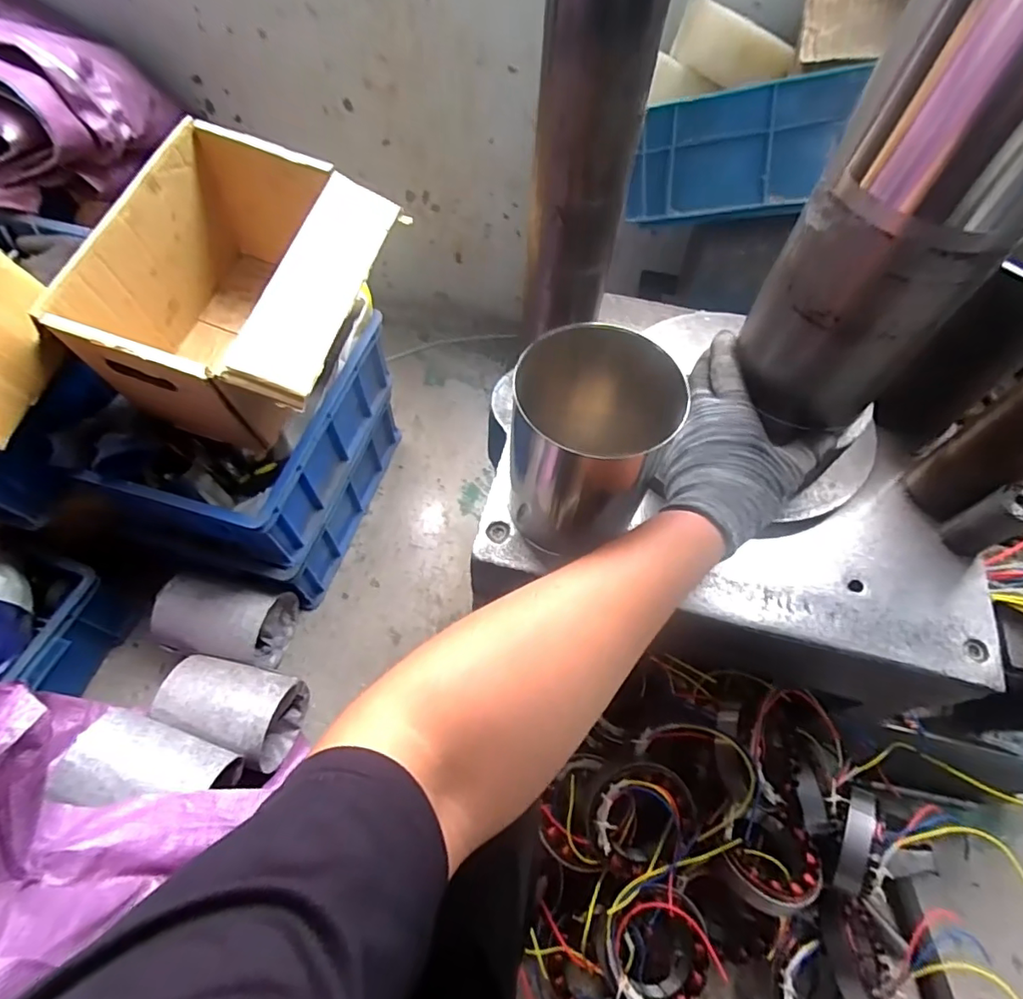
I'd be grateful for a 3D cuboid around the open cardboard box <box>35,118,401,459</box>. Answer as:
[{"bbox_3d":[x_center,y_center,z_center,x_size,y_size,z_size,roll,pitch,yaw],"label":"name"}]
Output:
[{"bbox_3d":[-0.319,-0.254,0.688,0.301,0.216,0.351,17,61,7],"label":"open cardboard box"}]

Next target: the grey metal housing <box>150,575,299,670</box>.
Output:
[{"bbox_3d":[-0.438,0.189,0.827,0.165,0.118,0.115,8,61,2],"label":"grey metal housing"}]

